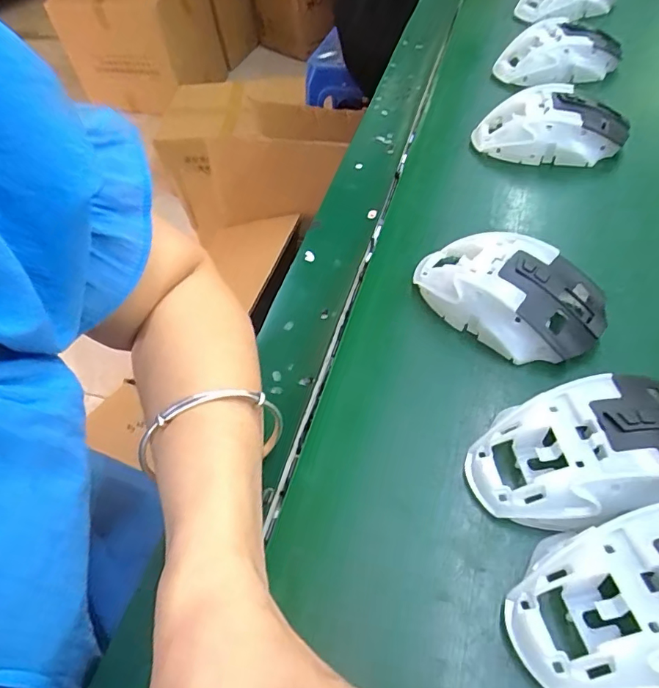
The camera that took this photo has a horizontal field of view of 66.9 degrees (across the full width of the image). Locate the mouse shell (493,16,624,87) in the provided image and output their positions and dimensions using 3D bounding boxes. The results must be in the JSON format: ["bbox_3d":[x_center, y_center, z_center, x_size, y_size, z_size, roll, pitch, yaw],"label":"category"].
[{"bbox_3d":[0.212,-0.270,0.463,0.103,0.038,0.057,18,58,18],"label":"mouse shell"}]

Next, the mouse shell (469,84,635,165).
[{"bbox_3d":[0.176,-0.174,0.399,0.114,0.038,0.058,16,57,17],"label":"mouse shell"}]

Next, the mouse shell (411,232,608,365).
[{"bbox_3d":[0.105,-0.033,0.301,0.111,0.035,0.059,33,63,26],"label":"mouse shell"}]

